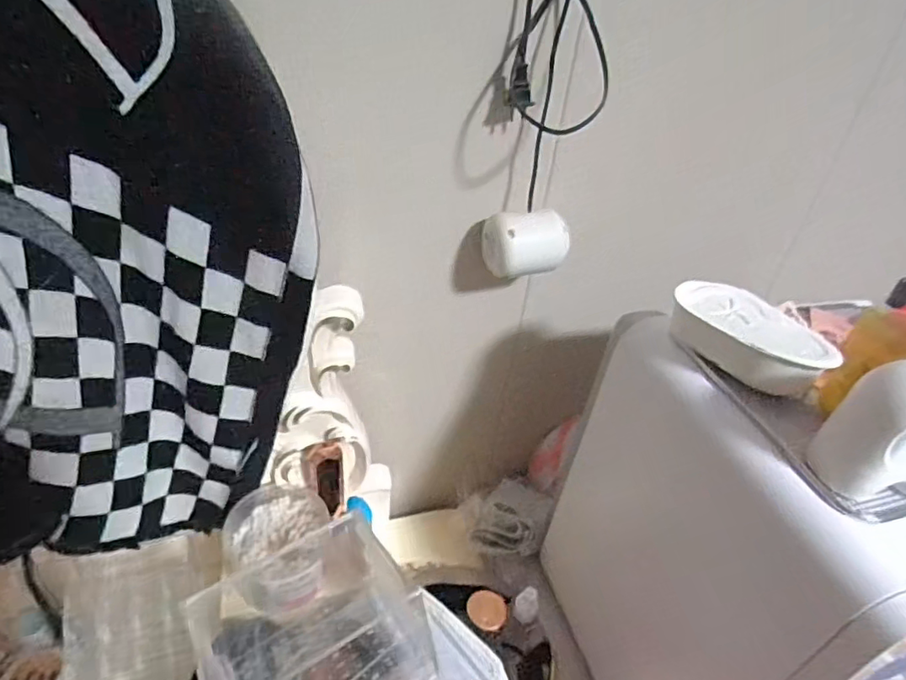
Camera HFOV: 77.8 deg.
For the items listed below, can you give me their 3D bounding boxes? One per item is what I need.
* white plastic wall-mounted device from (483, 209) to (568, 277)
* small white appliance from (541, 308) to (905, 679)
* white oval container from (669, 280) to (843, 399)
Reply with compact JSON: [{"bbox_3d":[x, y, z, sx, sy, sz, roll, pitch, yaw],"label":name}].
[{"bbox_3d":[0.079,-0.109,0.615,0.086,0.063,0.053,-9,39,-20],"label":"white plastic wall-mounted device"},{"bbox_3d":[0.351,0.205,0.609,0.360,0.413,0.336,-5,38,-16],"label":"small white appliance"},{"bbox_3d":[0.261,-0.005,0.499,0.094,0.042,0.140,-24,46,-36],"label":"white oval container"}]

